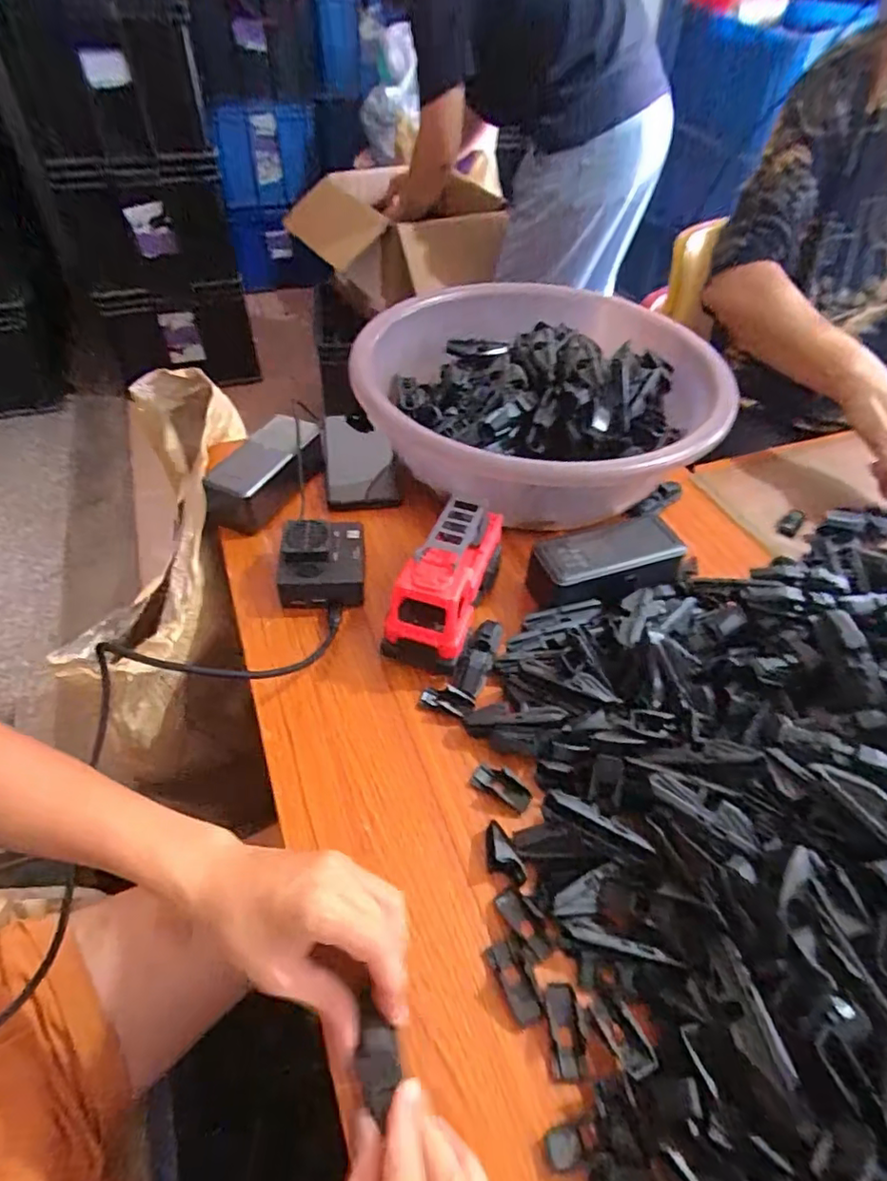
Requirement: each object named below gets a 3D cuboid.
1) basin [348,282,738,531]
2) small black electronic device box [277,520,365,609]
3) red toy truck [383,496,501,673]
[{"bbox_3d":[0.110,-0.207,0.608,0.364,0.111,0.357,1,47,-1],"label":"basin"},{"bbox_3d":[-0.102,-0.025,0.511,0.071,0.047,0.075,0,47,-2],"label":"small black electronic device box"},{"bbox_3d":[0.006,-0.013,0.474,0.059,0.078,0.140,17,49,14],"label":"red toy truck"}]

